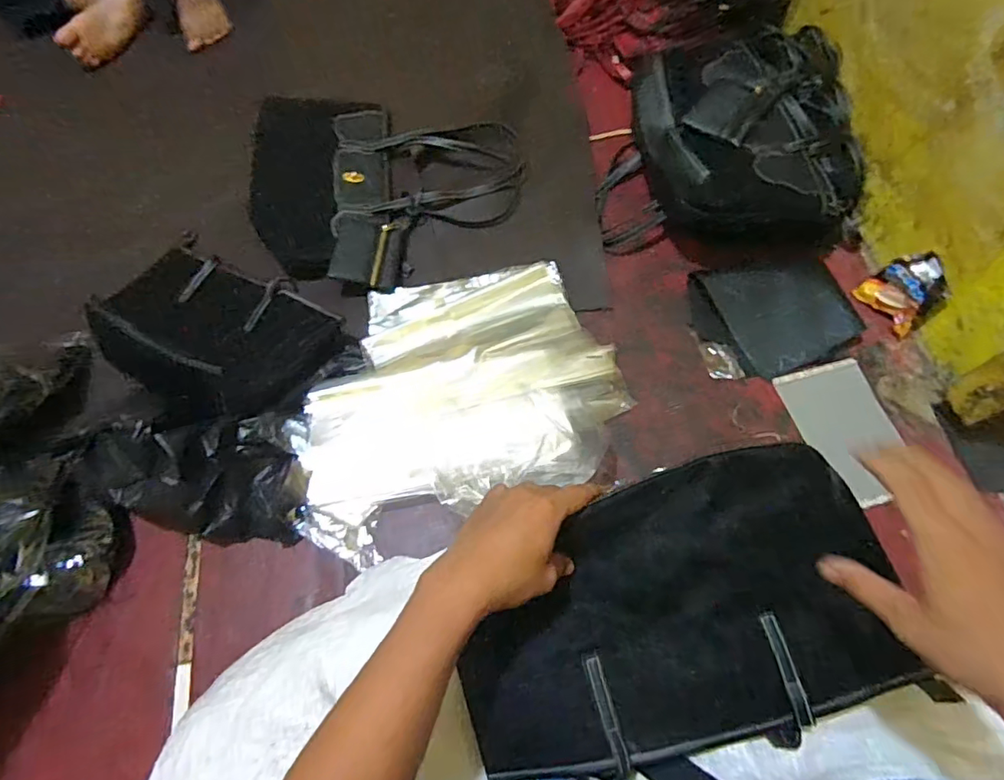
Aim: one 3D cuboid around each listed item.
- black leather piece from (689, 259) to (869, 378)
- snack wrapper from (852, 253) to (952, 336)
[{"bbox_3d":[0.407,-0.109,0.792,0.237,0.048,0.164,-5,66,-1],"label":"black leather piece"},{"bbox_3d":[0.582,-0.142,0.774,0.039,0.101,0.100,-19,67,-7],"label":"snack wrapper"}]

